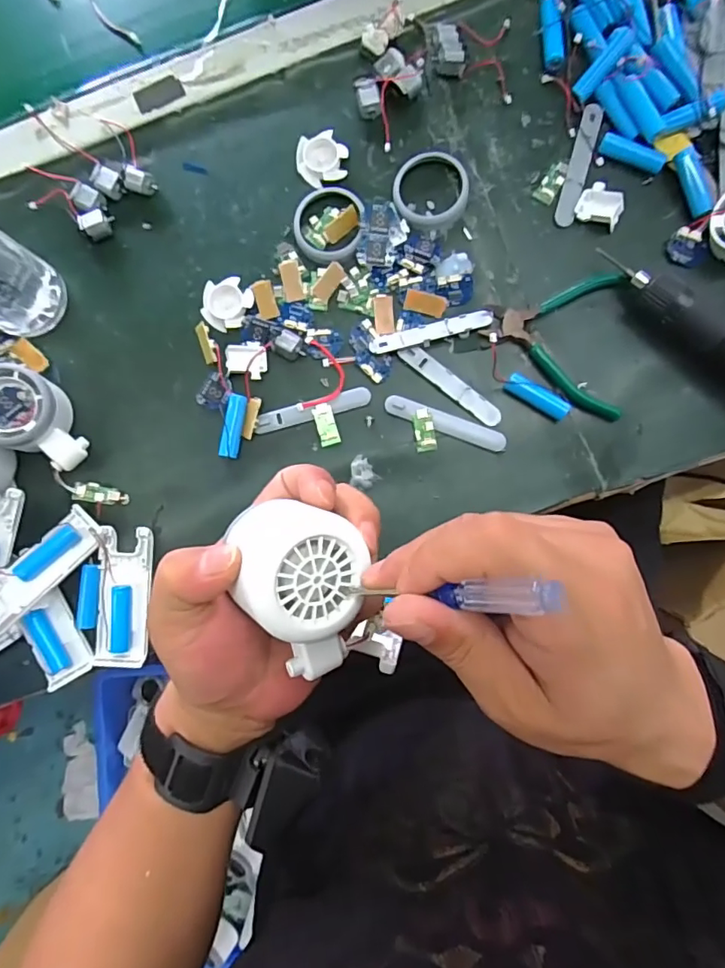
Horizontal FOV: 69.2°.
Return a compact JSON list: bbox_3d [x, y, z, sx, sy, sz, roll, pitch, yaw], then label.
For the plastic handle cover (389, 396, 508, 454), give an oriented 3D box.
[{"bbox_3d":[0.063,-0.047,0.404,0.095,0.004,0.015,21,90,4],"label":"plastic handle cover"}]

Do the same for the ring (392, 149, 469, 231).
[{"bbox_3d":[0.053,-0.229,0.409,0.057,0.012,0.058,0,89,4],"label":"ring"}]

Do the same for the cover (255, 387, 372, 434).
[{"bbox_3d":[-0.039,-0.058,0.411,0.091,0.005,0.016,-16,88,3],"label":"cover"}]

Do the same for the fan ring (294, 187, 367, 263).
[{"bbox_3d":[-0.027,-0.204,0.414,0.055,0.008,0.058,0,89,4],"label":"fan ring"}]

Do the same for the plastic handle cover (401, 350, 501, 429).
[{"bbox_3d":[0.068,-0.076,0.404,0.090,0.004,0.016,40,92,4],"label":"plastic handle cover"}]

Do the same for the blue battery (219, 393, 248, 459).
[{"bbox_3d":[-0.101,-0.046,0.408,0.015,0.014,0.050,9,89,4],"label":"blue battery"}]

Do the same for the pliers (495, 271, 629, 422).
[{"bbox_3d":[0.149,-0.106,0.397,0.092,0.012,0.106,4,89,4],"label":"pliers"}]

